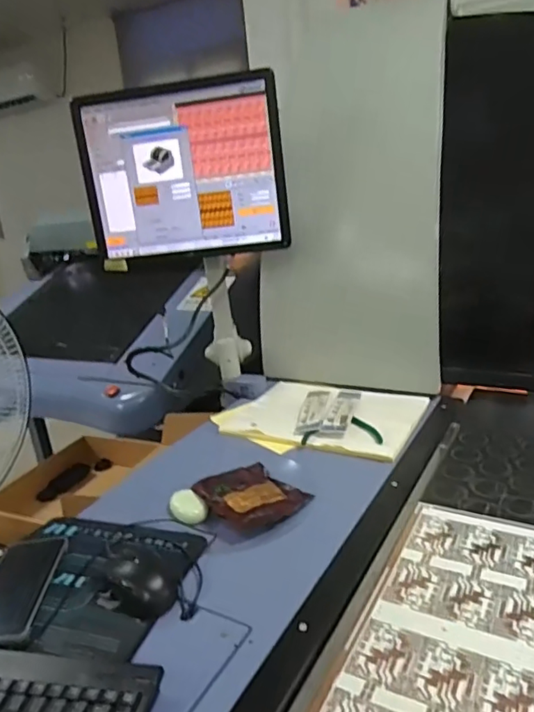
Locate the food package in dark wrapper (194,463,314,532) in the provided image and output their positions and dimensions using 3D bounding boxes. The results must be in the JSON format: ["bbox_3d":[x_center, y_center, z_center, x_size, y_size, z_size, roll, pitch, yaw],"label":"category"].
[{"bbox_3d":[-0.023,0.195,0.777,0.119,0.020,0.157,-19,23,-36],"label":"food package in dark wrapper"}]

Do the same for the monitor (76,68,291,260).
[{"bbox_3d":[-0.153,-0.334,1.000,0.362,0.292,0.035,-3,18,9],"label":"monitor"}]

